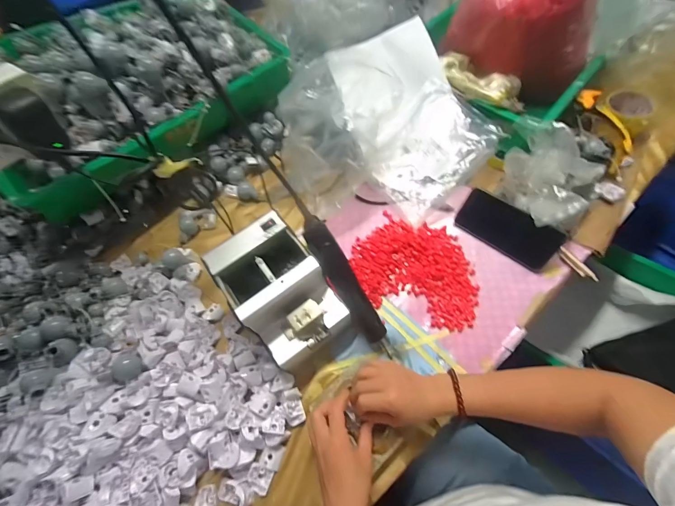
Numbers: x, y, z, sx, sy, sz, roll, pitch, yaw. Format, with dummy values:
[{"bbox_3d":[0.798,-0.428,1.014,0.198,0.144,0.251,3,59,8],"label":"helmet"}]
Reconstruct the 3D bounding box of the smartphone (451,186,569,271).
[{"bbox_3d":[0.281,-0.041,0.511,0.157,0.073,0.008,38,35,26],"label":"smartphone"}]

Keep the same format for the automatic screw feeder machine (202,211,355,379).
[{"bbox_3d":[-0.080,0.062,0.444,0.123,0.126,0.184,-36,64,-13],"label":"automatic screw feeder machine"}]

